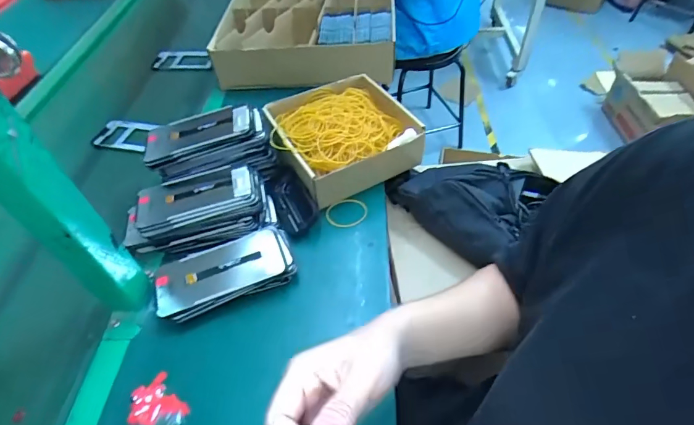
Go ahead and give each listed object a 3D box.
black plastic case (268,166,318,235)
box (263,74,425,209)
[{"bbox_3d":[-0.079,-0.017,0.591,0.050,0.038,0.116,-20,51,-14],"label":"black plastic case"},{"bbox_3d":[-0.008,-0.118,0.640,0.211,0.079,0.193,-24,52,-17],"label":"box"}]

